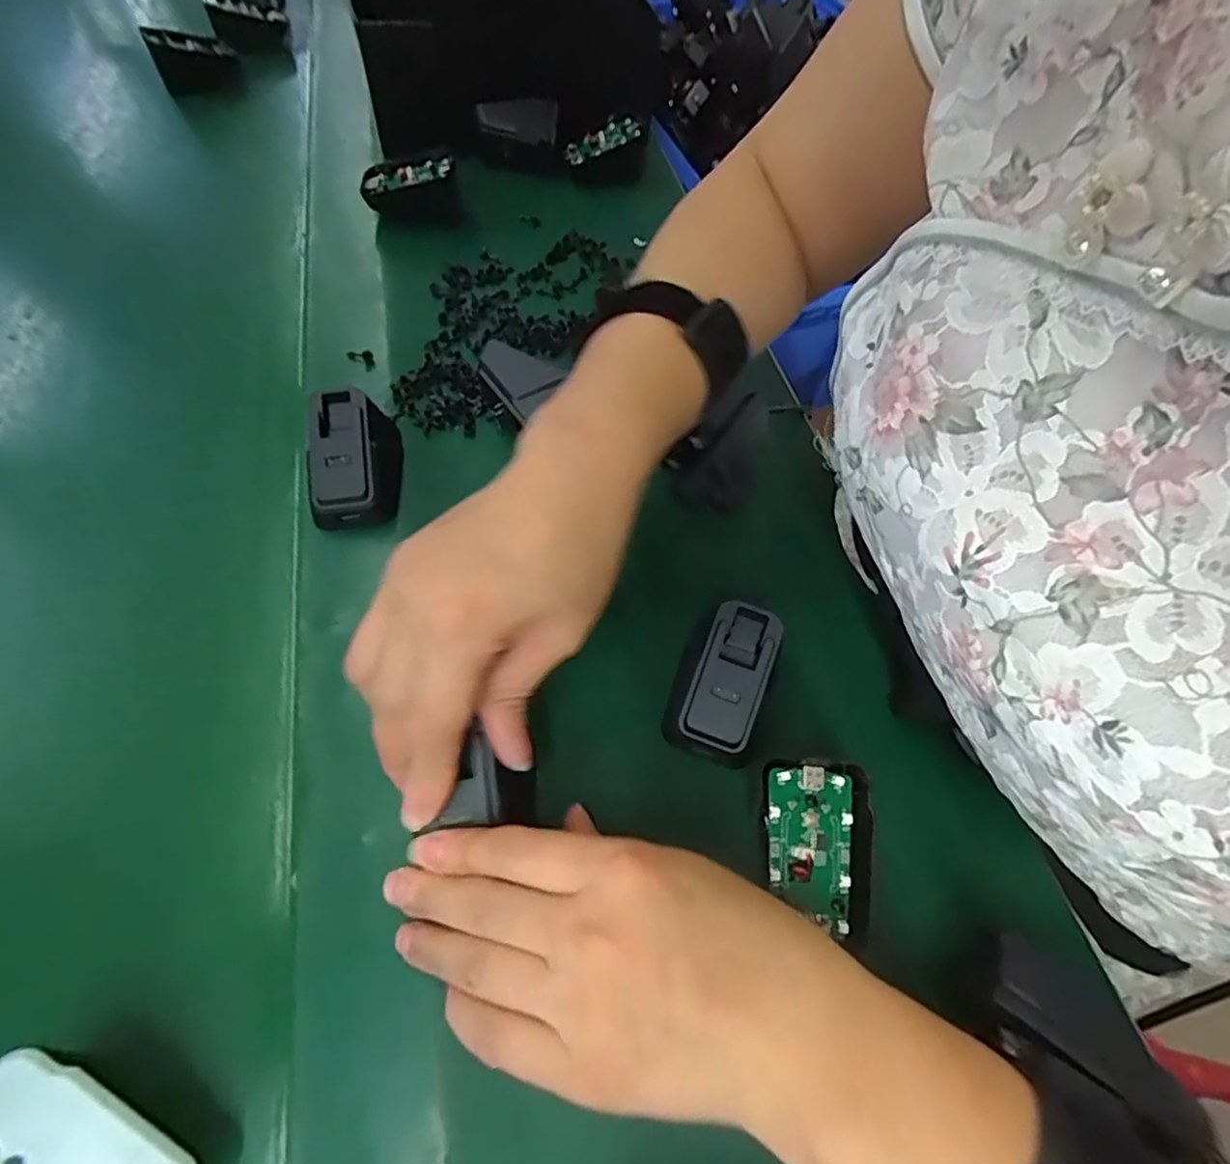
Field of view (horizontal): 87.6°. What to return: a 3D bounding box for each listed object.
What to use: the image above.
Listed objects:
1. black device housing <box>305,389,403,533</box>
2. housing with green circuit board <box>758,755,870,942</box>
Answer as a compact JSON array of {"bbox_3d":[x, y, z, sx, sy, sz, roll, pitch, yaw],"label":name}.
[{"bbox_3d":[-0.135,-0.065,0.330,0.044,0.034,0.063,-7,58,-9],"label":"black device housing"},{"bbox_3d":[0.076,0.098,0.240,0.040,0.008,0.059,1,76,1],"label":"housing with green circuit board"}]

